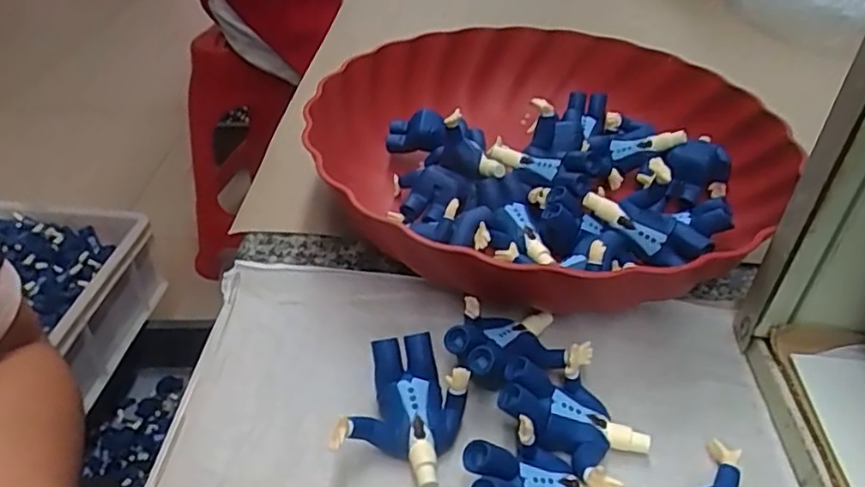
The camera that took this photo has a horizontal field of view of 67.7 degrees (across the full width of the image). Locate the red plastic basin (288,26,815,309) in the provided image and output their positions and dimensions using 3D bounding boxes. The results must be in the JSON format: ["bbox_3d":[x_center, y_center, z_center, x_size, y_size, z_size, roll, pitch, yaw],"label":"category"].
[{"bbox_3d":[0.051,-0.051,0.354,0.239,0.052,0.232,1,39,-1],"label":"red plastic basin"}]

